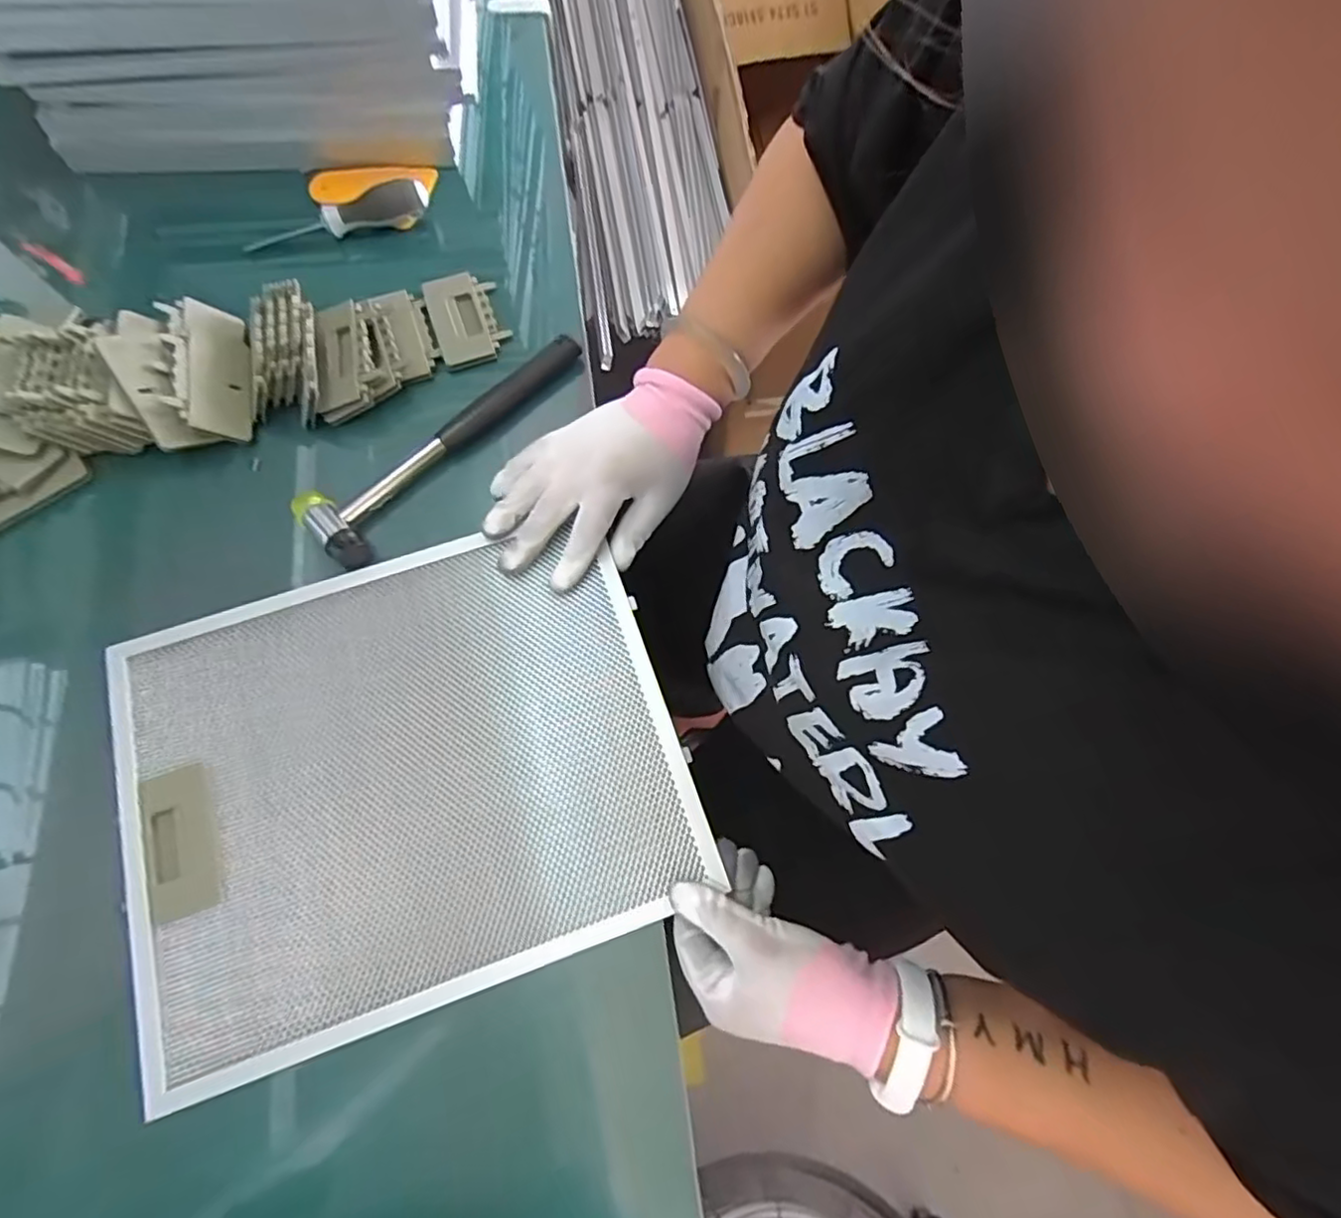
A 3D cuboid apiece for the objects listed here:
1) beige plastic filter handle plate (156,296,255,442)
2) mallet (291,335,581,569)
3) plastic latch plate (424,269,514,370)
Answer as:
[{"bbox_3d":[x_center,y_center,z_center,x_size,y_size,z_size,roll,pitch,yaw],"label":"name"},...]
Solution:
[{"bbox_3d":[-0.347,-0.184,0.478,0.011,0.055,0.111,-25,71,32],"label":"beige plastic filter handle plate"},{"bbox_3d":[-0.167,-0.133,0.473,0.058,0.022,0.239,40,76,12],"label":"mallet"},{"bbox_3d":[-0.165,-0.237,0.519,0.056,0.016,0.082,-19,73,-6],"label":"plastic latch plate"}]

